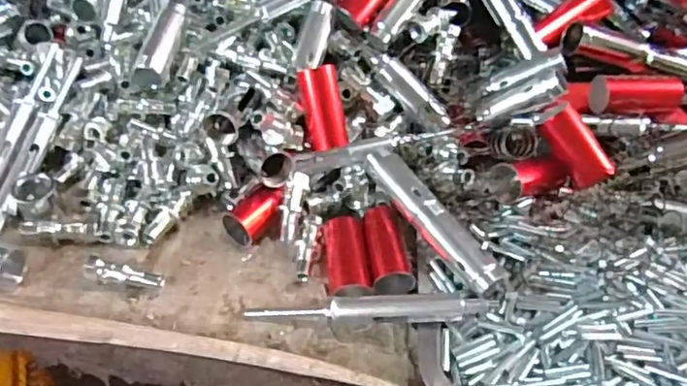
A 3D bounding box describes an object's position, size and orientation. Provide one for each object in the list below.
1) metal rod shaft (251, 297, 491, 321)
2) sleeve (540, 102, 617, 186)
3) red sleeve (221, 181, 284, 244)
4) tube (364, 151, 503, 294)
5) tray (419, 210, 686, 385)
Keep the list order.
[{"bbox_3d":[0.016,0.078,0.385,0.160,0.022,0.015,-3,48,8],"label":"metal rod shaft"},{"bbox_3d":[0.171,-0.036,0.431,0.027,0.028,0.062,-38,96,-32],"label":"sleeve"},{"bbox_3d":[-0.067,0.016,0.443,0.027,0.022,0.045,29,52,18],"label":"red sleeve"},{"bbox_3d":[0.060,0.019,0.408,0.020,0.023,0.129,-25,56,-25],"label":"tube"},{"bbox_3d":[0.180,0.084,0.387,0.257,0.039,0.160,6,49,-1],"label":"tray"}]

